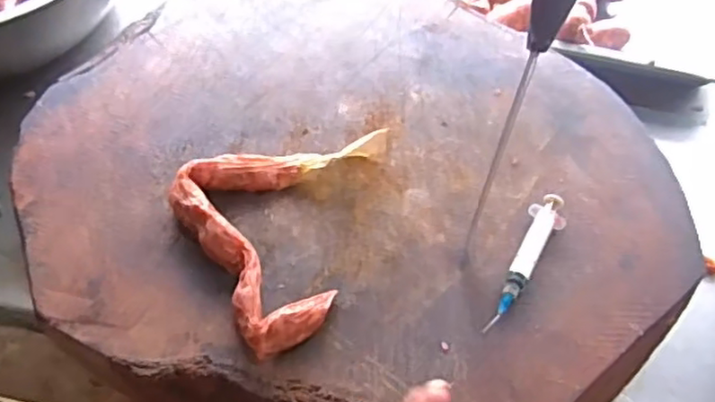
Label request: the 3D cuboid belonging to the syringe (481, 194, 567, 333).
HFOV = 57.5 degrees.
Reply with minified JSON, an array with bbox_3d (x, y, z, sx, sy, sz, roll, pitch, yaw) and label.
[{"bbox_3d":[0.111,0.039,0.429,0.023,0.012,0.108,27,59,12],"label":"syringe"}]

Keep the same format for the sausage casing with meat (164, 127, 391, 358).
[{"bbox_3d":[-0.029,0.011,0.429,0.152,0.025,0.135,-26,63,-20],"label":"sausage casing with meat"}]

